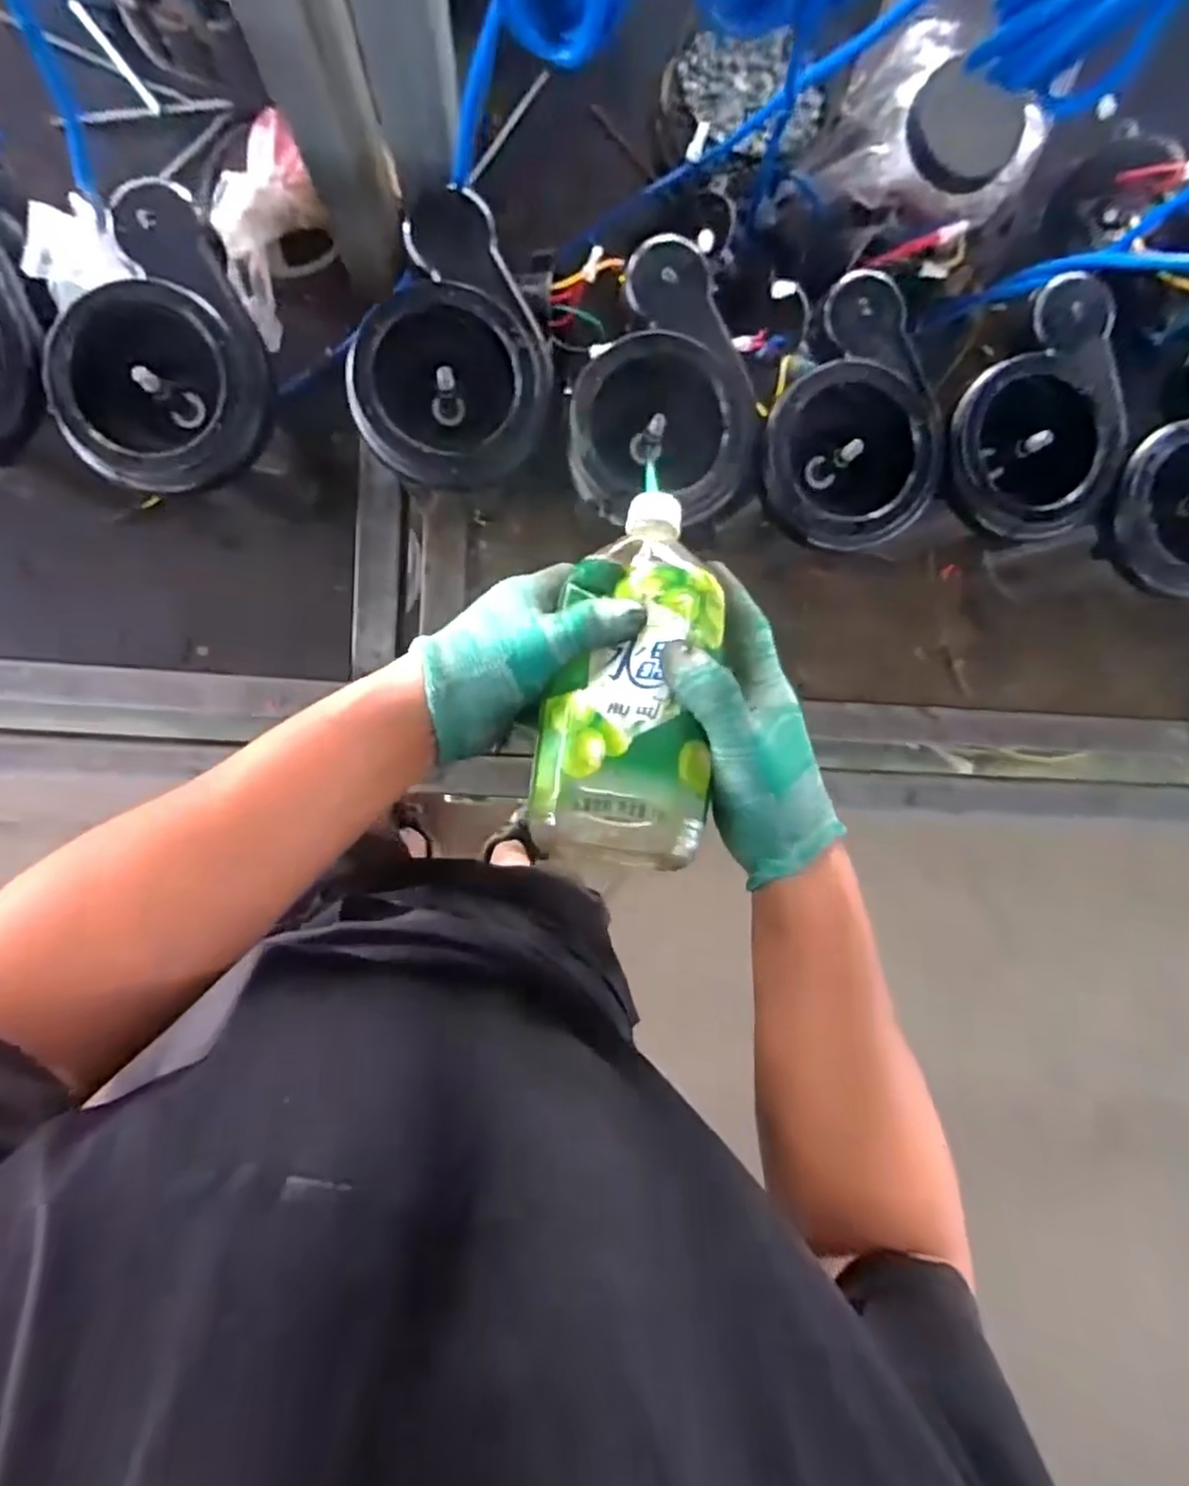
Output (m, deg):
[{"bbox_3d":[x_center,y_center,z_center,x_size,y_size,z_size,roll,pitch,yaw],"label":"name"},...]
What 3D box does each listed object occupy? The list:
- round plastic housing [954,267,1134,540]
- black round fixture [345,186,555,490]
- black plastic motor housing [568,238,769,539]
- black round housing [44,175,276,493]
[{"bbox_3d":[0.293,-0.223,0.485,0.124,0.050,0.164,-13,97,-3],"label":"round plastic housing"},{"bbox_3d":[-0.081,-0.241,0.447,0.113,0.055,0.161,18,95,-6],"label":"black round fixture"},{"bbox_3d":[0.043,-0.228,0.463,0.118,0.063,0.166,-3,97,-4],"label":"black plastic motor housing"},{"bbox_3d":[-0.265,-0.236,0.430,0.125,0.049,0.155,-23,97,-1],"label":"black round housing"}]

